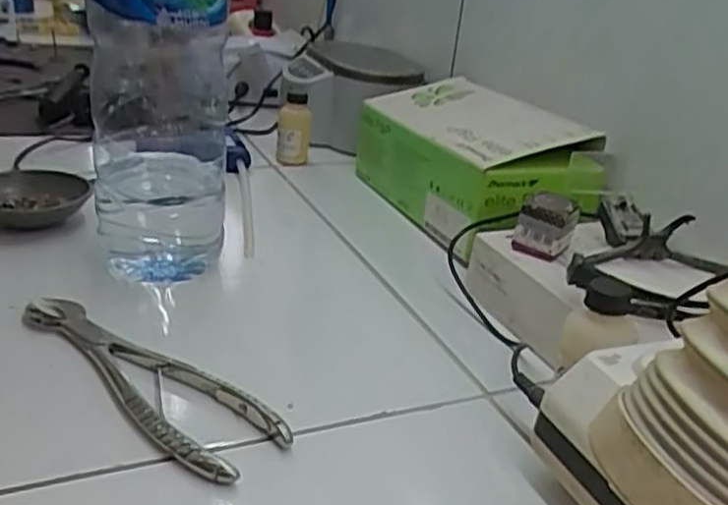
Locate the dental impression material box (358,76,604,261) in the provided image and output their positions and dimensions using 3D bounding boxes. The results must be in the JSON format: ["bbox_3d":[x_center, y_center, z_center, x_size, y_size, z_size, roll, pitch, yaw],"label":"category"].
[{"bbox_3d":[0.088,-0.084,0.651,0.117,0.097,0.249,-6,27,-23],"label":"dental impression material box"}]

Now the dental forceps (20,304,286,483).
[{"bbox_3d":[-0.124,0.068,0.393,0.187,0.016,0.052,21,29,30],"label":"dental forceps"}]

